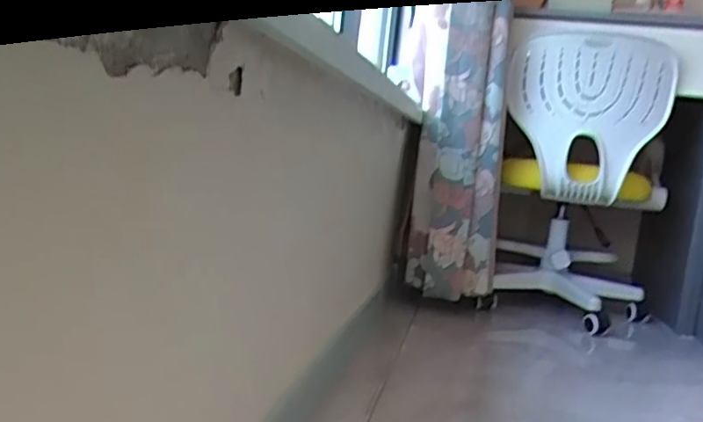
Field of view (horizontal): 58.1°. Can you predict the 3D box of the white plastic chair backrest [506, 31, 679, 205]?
[{"bbox_3d":[0.626,-0.254,1.698,0.402,0.438,0.137,7,5,4],"label":"white plastic chair backrest"}]

